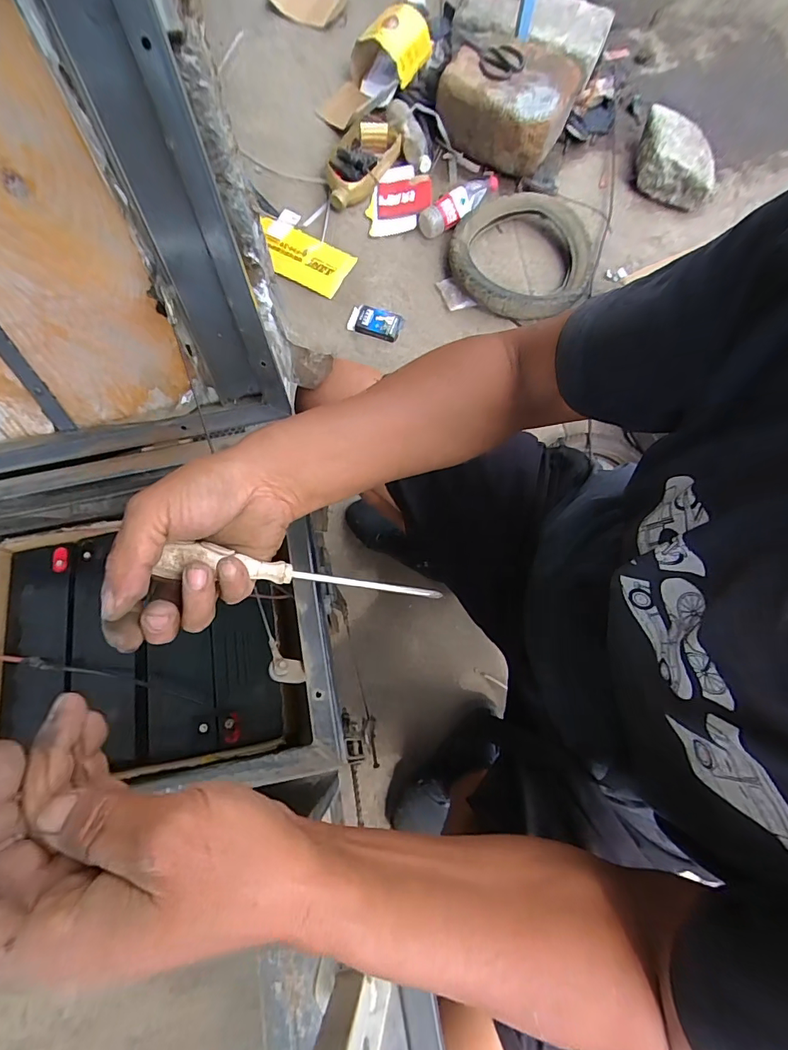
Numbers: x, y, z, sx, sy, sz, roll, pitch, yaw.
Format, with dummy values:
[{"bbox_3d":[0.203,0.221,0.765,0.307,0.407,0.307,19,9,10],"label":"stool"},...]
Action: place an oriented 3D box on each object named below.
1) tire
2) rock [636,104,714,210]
[{"bbox_3d":[0.328,-0.692,1.122,0.363,0.098,0.347,0,76,0],"label":"tire"},{"bbox_3d":[0.702,-0.902,1.085,0.201,0.108,0.178,15,76,4],"label":"rock"}]

